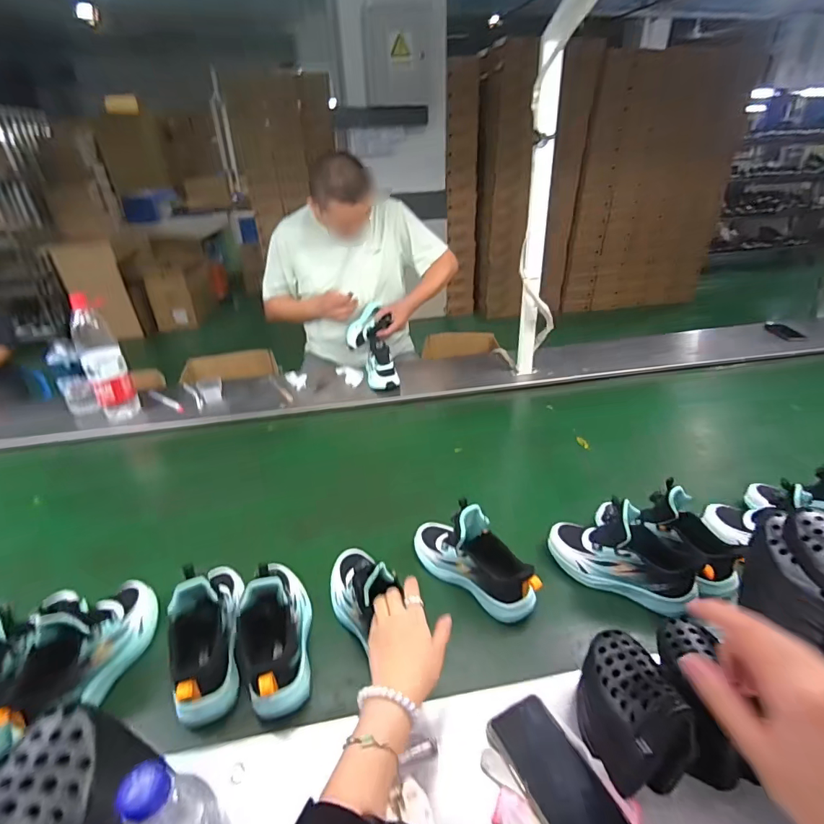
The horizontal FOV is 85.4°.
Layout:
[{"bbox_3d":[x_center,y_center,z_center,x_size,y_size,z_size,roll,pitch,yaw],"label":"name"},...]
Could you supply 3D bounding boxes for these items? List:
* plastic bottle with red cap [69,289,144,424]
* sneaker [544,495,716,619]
[{"bbox_3d":[-0.770,-0.122,1.117,0.089,0.285,0.074,-21,37,-28],"label":"plastic bottle with red cap"},{"bbox_3d":[0.326,0.209,0.686,0.223,0.112,0.092,20,38,31],"label":"sneaker"}]

